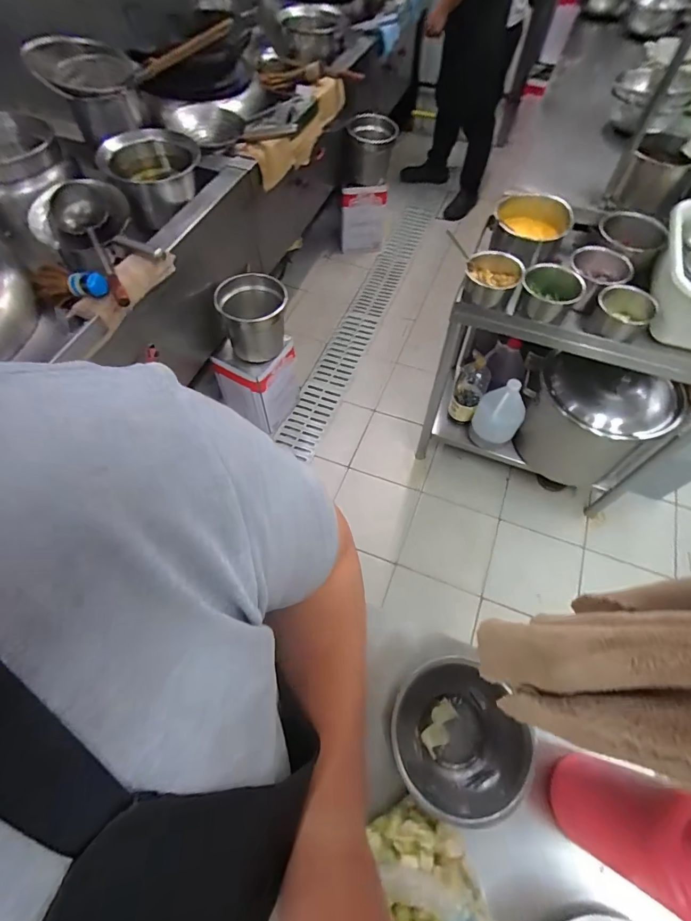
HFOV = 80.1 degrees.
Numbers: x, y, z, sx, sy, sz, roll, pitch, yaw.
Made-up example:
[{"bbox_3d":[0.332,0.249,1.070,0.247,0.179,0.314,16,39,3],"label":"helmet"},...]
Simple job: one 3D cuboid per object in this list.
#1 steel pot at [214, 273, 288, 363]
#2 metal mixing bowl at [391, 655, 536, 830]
[{"bbox_3d":[-0.325,-0.530,1.511,0.250,0.181,0.253,0,60,1],"label":"steel pot"},{"bbox_3d":[0.126,0.313,0.469,0.142,0.068,0.148,0,60,1],"label":"metal mixing bowl"}]

